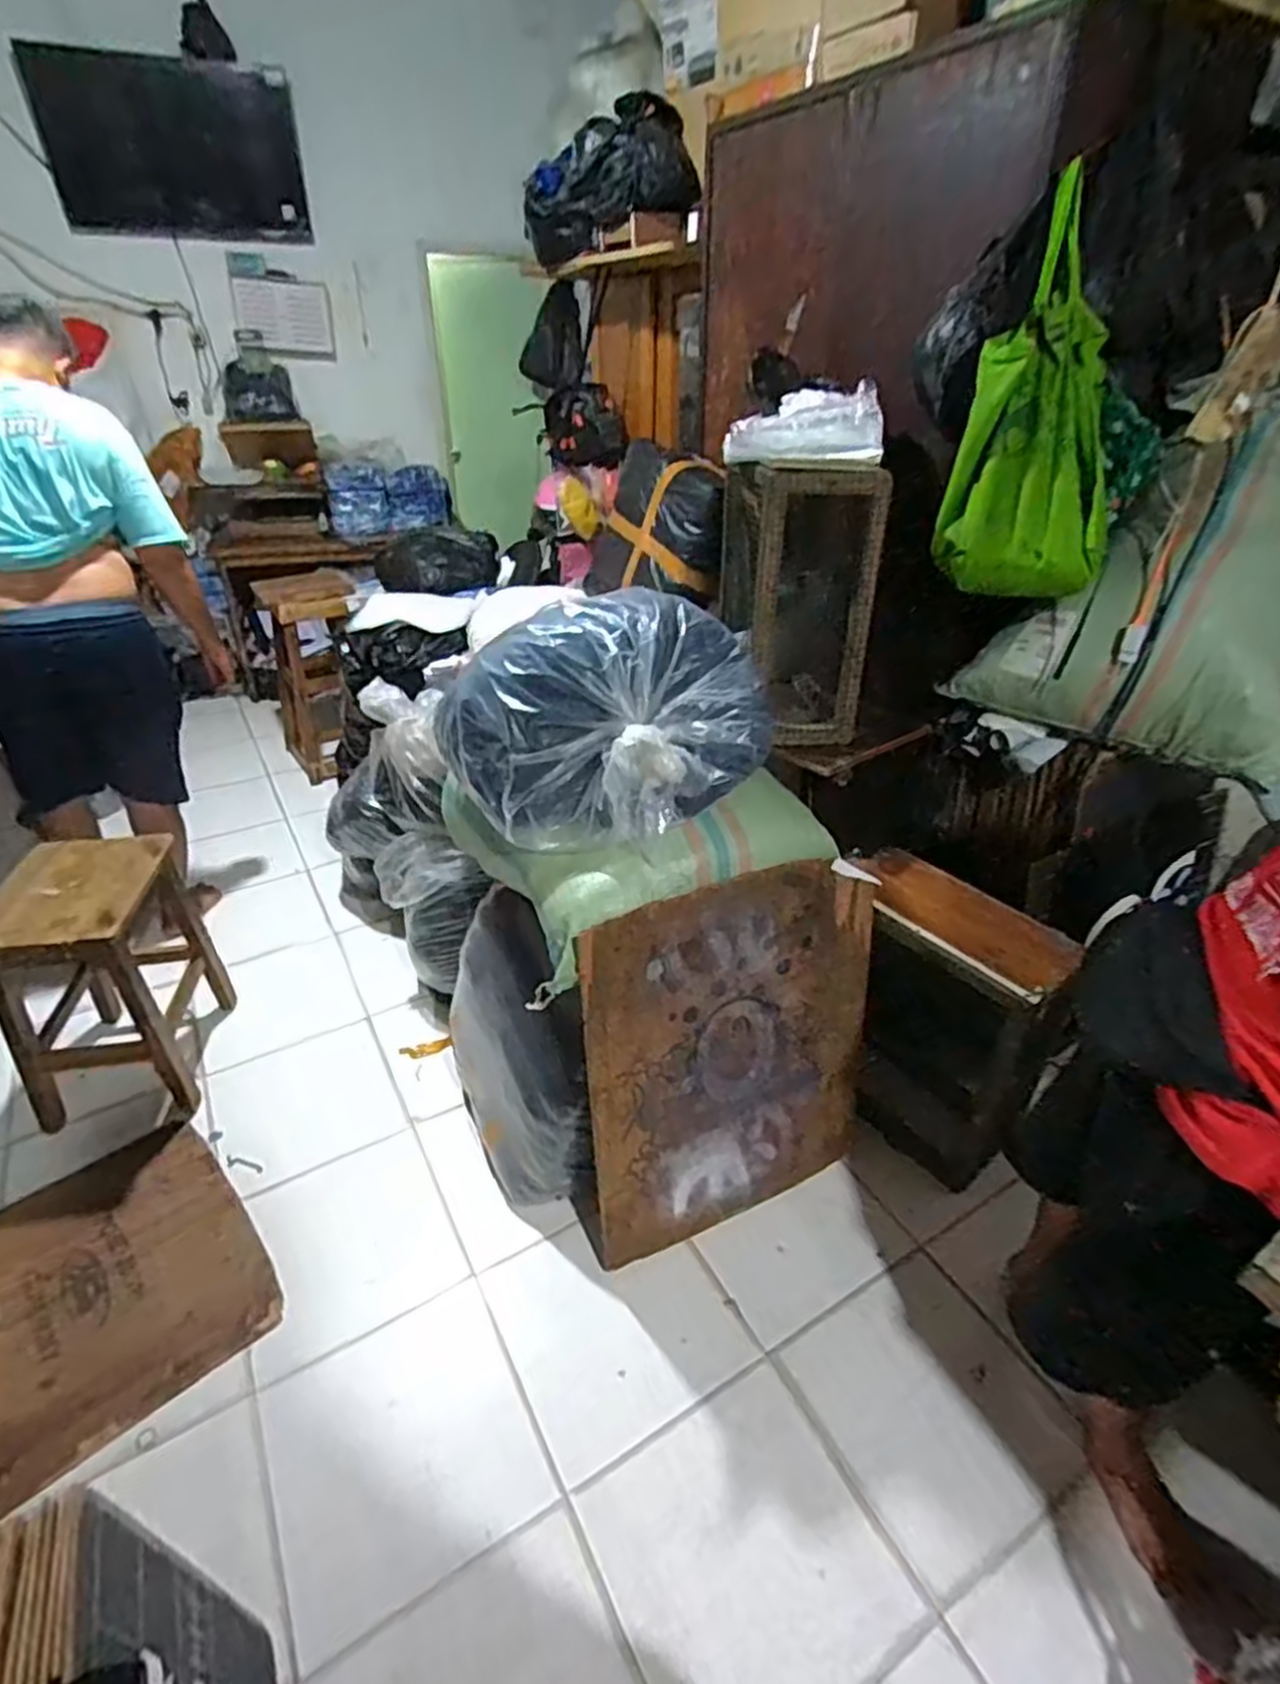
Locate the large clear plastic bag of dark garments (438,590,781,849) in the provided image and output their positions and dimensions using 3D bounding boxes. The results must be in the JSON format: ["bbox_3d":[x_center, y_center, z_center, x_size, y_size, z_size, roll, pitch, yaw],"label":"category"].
[{"bbox_3d":[-0.066,-0.221,1.336,0.424,0.317,0.433,-17,37,-26],"label":"large clear plastic bag of dark garments"}]

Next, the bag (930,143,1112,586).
[{"bbox_3d":[0.777,-0.853,1.479,0.306,0.738,0.155,5,10,7],"label":"bag"}]

